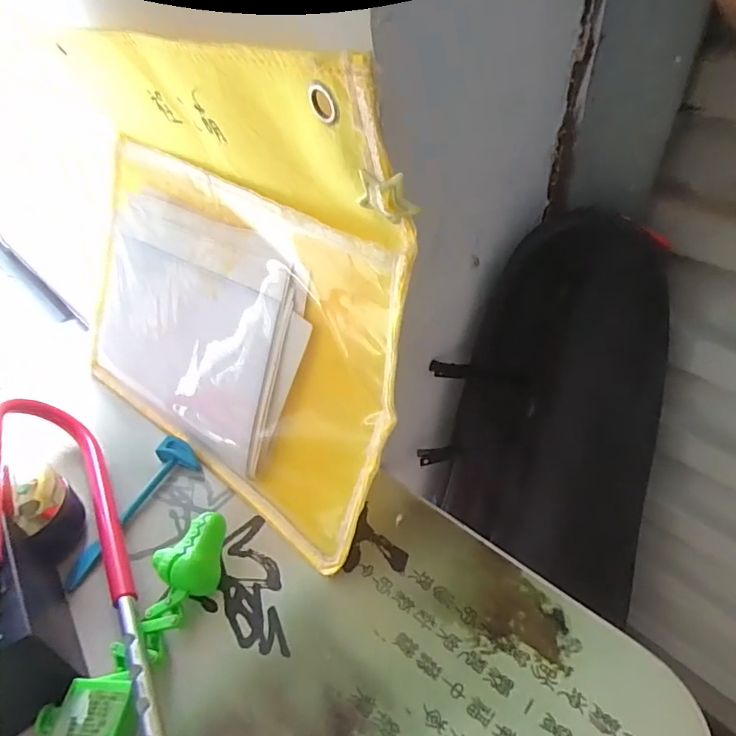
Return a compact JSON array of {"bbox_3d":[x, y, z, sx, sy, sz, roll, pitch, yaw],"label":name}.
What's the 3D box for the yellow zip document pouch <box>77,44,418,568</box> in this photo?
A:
[{"bbox_3d":[-0.118,-0.056,0.338,0.328,0.278,0.074,31,32,32],"label":"yellow zip document pouch"}]

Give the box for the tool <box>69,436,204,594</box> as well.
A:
[{"bbox_3d":[-0.164,0.098,0.356,0.031,0.017,0.120,15,45,19],"label":"tool"}]

